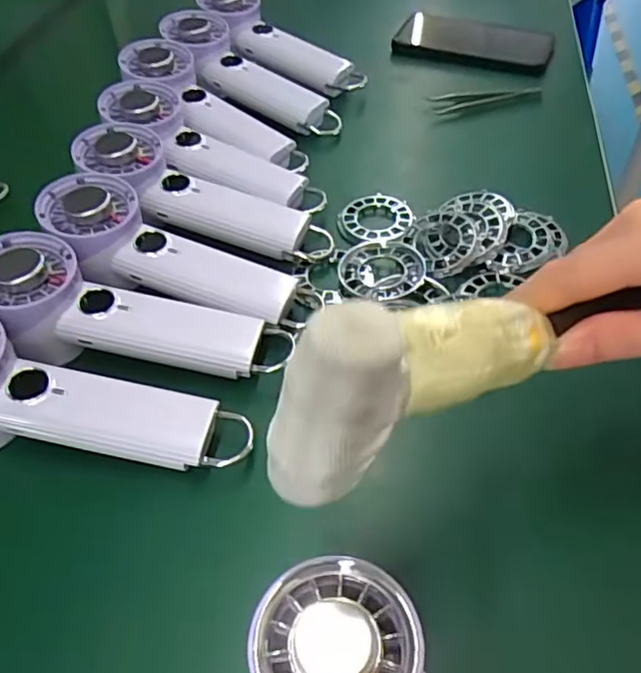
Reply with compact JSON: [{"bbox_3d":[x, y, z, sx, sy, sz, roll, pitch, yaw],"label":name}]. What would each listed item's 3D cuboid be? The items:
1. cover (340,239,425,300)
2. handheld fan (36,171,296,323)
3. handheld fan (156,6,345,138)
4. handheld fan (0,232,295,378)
[{"bbox_3d":[0.043,-0.051,0.421,0.055,0.008,0.059,5,50,9],"label":"cover"},{"bbox_3d":[-0.101,-0.055,0.400,0.178,0.038,0.072,24,53,4],"label":"handheld fan"},{"bbox_3d":[-0.066,-0.243,0.567,0.196,0.034,0.066,38,59,7],"label":"handheld fan"},{"bbox_3d":[-0.117,-0.008,0.372,0.189,0.049,0.061,15,51,-1],"label":"handheld fan"}]

